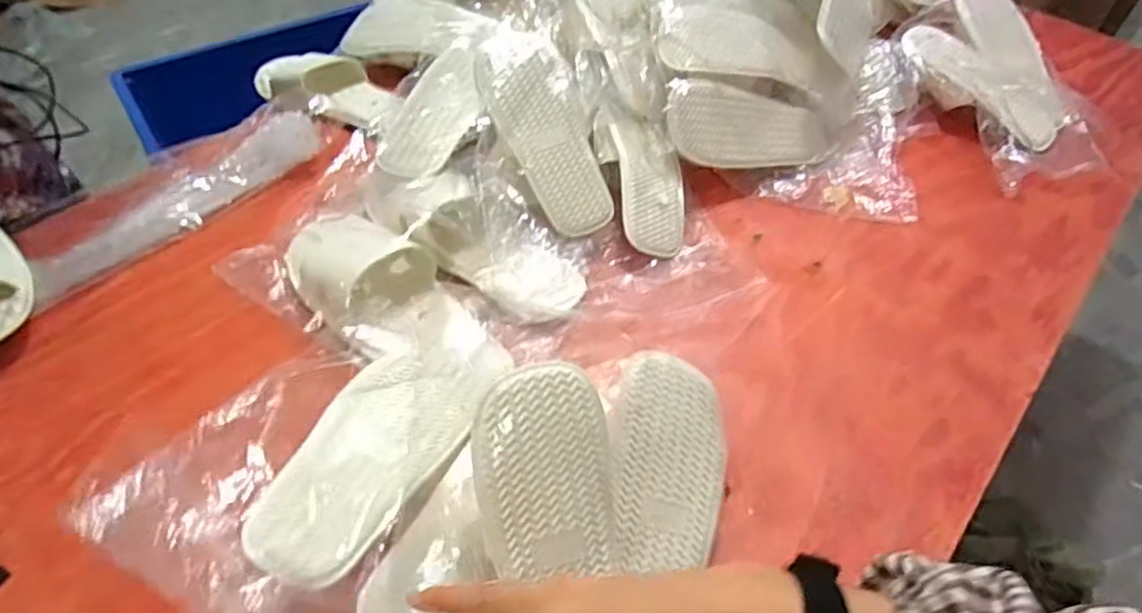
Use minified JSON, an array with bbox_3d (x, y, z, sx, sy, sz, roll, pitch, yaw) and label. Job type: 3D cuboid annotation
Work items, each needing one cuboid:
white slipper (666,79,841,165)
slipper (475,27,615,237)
[{"bbox_3d":[0.212,-0.210,0.823,0.224,0.018,0.090,1,87,-27],"label":"white slipper"},{"bbox_3d":[-0.028,-0.191,0.752,0.100,0.038,0.236,-22,89,-19],"label":"slipper"}]

